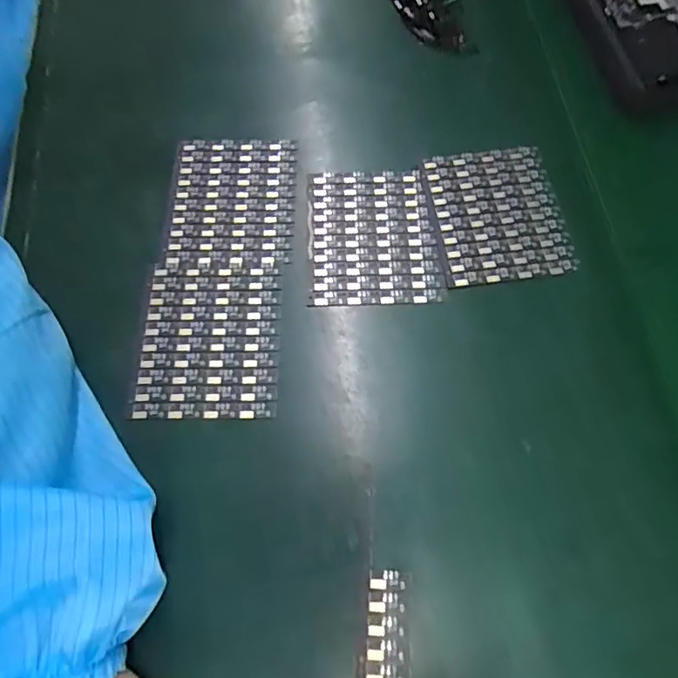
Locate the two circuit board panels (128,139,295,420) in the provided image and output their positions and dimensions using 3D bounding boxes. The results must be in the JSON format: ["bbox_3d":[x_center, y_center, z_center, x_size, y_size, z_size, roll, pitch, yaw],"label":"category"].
[{"bbox_3d":[-0.075,-0.046,0.349,0.082,0.004,0.197,1,67,2],"label":"two circuit board panels"}]

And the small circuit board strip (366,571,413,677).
[{"bbox_3d":[0.025,0.141,0.270,0.022,0.011,0.049,3,65,1],"label":"small circuit board strip"}]

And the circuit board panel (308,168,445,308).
[{"bbox_3d":[0.021,-0.067,0.356,0.079,0.008,0.100,-3,65,-2],"label":"circuit board panel"}]

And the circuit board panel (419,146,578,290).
[{"bbox_3d":[0.103,-0.082,0.360,0.084,0.007,0.099,-7,65,-4],"label":"circuit board panel"}]

